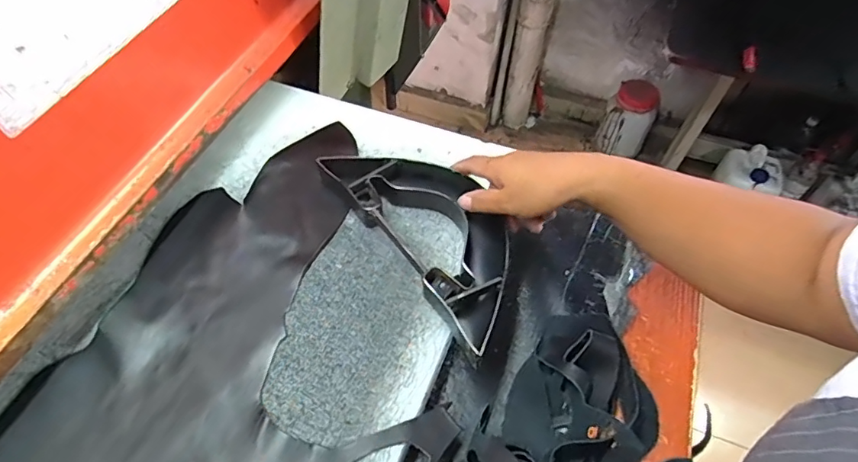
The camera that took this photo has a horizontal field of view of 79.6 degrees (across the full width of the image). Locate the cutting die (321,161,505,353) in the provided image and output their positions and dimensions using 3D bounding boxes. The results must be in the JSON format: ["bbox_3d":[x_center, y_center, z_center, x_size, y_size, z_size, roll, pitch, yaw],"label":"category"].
[{"bbox_3d":[0.009,-0.004,0.516,0.114,0.034,0.248,-29,60,-22],"label":"cutting die"}]

